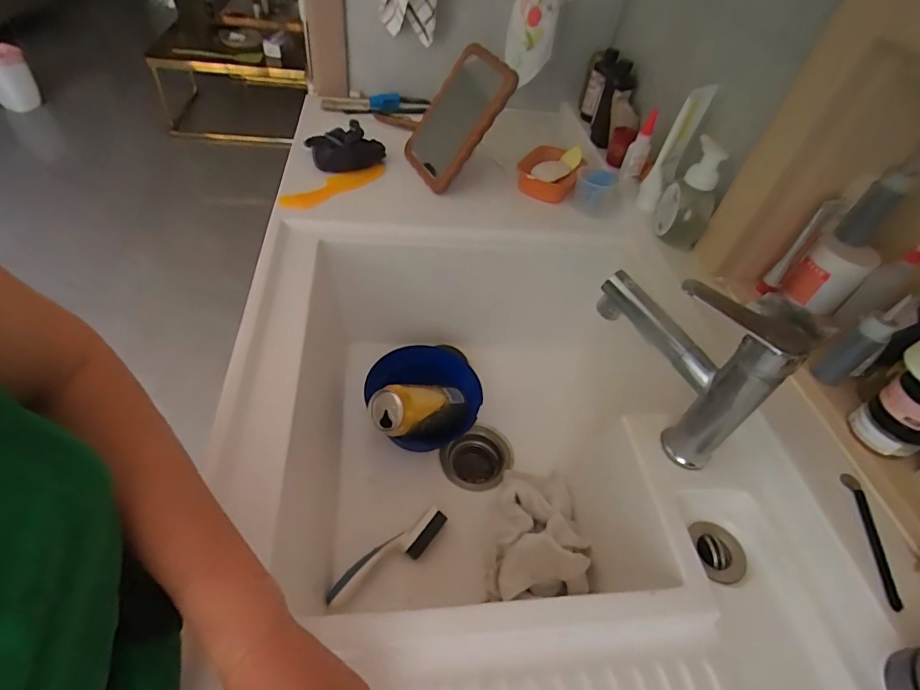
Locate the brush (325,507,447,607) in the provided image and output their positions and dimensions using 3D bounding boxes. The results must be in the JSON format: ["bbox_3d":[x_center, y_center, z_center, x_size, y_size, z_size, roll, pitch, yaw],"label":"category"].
[{"bbox_3d":[-0.089,0.263,0.589,0.165,0.027,0.036,-24,56,-27],"label":"brush"}]

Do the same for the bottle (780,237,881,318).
[{"bbox_3d":[0.453,-0.082,0.587,0.058,0.084,0.066,-30,59,-30],"label":"bottle"}]

